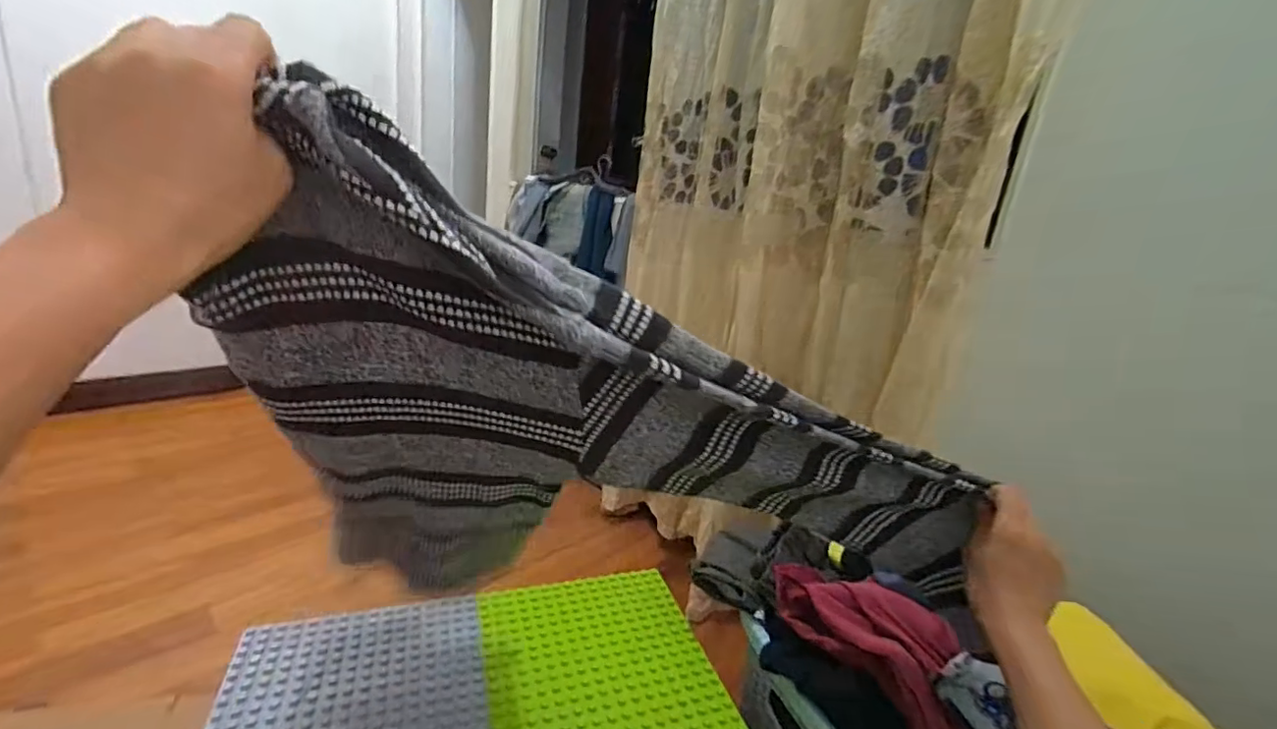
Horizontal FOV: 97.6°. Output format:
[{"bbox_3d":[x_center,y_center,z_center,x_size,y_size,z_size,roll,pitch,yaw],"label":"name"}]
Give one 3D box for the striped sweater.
[{"bbox_3d":[0.011,0.042,0.474,0.556,0.393,0.197,1,19,-18],"label":"striped sweater"}]

